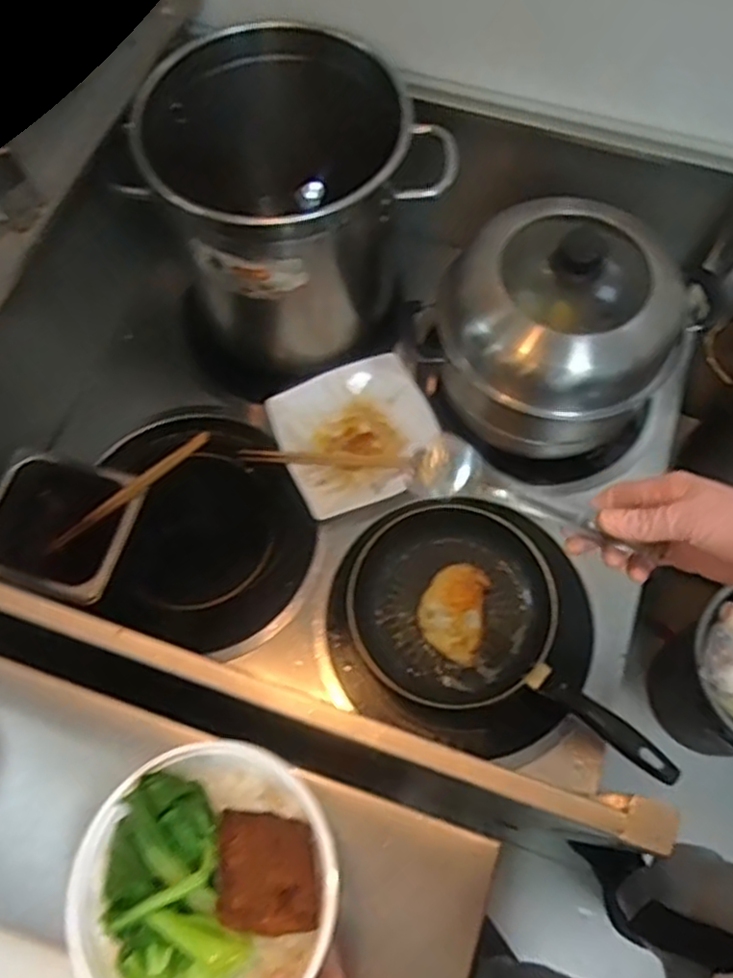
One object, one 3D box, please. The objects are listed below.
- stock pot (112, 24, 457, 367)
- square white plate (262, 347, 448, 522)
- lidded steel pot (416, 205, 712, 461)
[{"bbox_3d":[-0.098,-0.368,0.966,0.328,0.291,0.307,-27,69,-12],"label":"stock pot"},{"bbox_3d":[-0.017,-0.084,0.993,0.200,0.033,0.219,-23,68,-10],"label":"square white plate"},{"bbox_3d":[0.236,-0.200,0.906,0.258,0.240,0.267,0,66,0],"label":"lidded steel pot"}]

